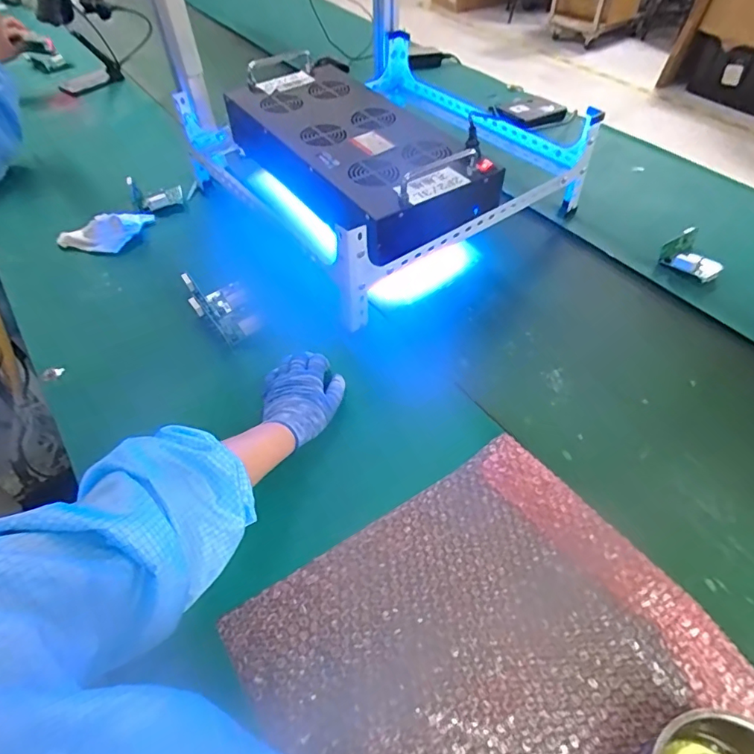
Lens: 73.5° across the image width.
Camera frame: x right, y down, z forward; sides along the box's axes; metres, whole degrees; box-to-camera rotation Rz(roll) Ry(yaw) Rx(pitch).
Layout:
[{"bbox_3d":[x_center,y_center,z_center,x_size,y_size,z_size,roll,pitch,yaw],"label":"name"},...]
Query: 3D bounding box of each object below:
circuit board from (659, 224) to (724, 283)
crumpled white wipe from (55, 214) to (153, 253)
[{"bbox_3d":[0.530,-0.205,0.838,0.091,0.026,0.105,35,59,26],"label":"circuit board"},{"bbox_3d":[-0.462,-0.256,0.866,0.158,0.050,0.061,-29,56,-21],"label":"crumpled white wipe"}]

